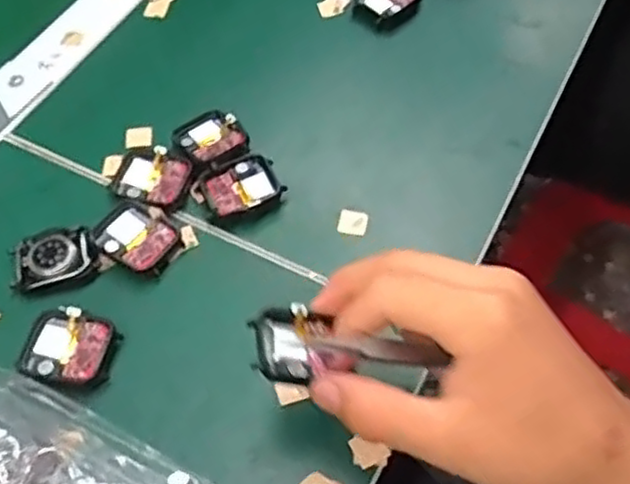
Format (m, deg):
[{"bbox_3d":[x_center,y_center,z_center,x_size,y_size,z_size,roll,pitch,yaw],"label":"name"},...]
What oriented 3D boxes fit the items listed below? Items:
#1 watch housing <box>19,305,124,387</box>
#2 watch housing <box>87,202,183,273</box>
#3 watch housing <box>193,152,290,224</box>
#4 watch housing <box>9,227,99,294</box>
[{"bbox_3d":[-0.125,0.054,0.361,0.046,0.010,0.037,11,58,9],"label":"watch housing"},{"bbox_3d":[-0.101,-0.003,0.396,0.044,0.012,0.033,25,61,18],"label":"watch housing"},{"bbox_3d":[-0.044,-0.031,0.413,0.047,0.008,0.036,-30,61,-17],"label":"watch housing"},{"bbox_3d":[-0.144,0.008,0.391,0.045,0.013,0.031,-17,58,-9],"label":"watch housing"}]

